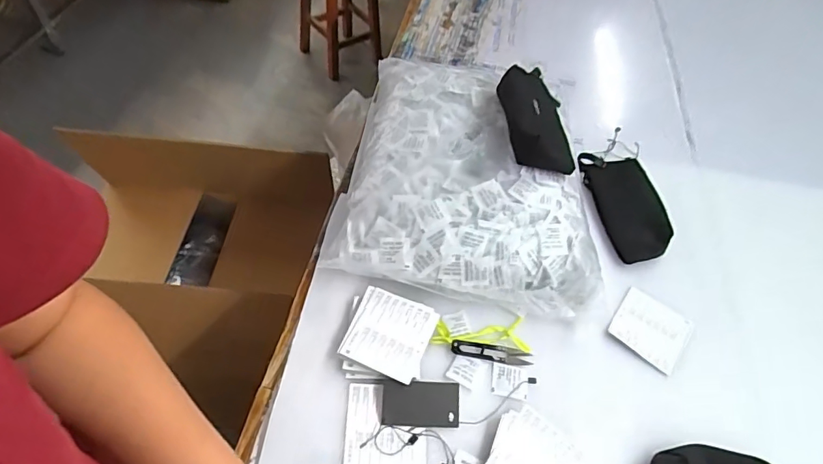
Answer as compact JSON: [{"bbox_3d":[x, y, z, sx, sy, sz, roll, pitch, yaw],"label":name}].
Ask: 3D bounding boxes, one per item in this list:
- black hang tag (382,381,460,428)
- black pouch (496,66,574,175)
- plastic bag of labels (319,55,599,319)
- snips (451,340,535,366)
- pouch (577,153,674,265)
[{"bbox_3d":[0.011,0.201,0.581,0.088,0.007,0.049,2,67,0],"label":"black hang tag"},{"bbox_3d":[0.186,-0.178,0.749,0.106,0.042,0.202,5,51,-1],"label":"black pouch"},{"bbox_3d":[0.085,-0.097,0.767,0.358,0.098,0.441,7,51,1],"label":"plastic bag of labels"},{"bbox_3d":[0.102,0.155,0.635,0.100,0.005,0.023,9,51,2],"label":"snips"},{"bbox_3d":[0.333,-0.049,0.782,0.027,0.094,0.208,26,39,-36],"label":"pouch"}]

